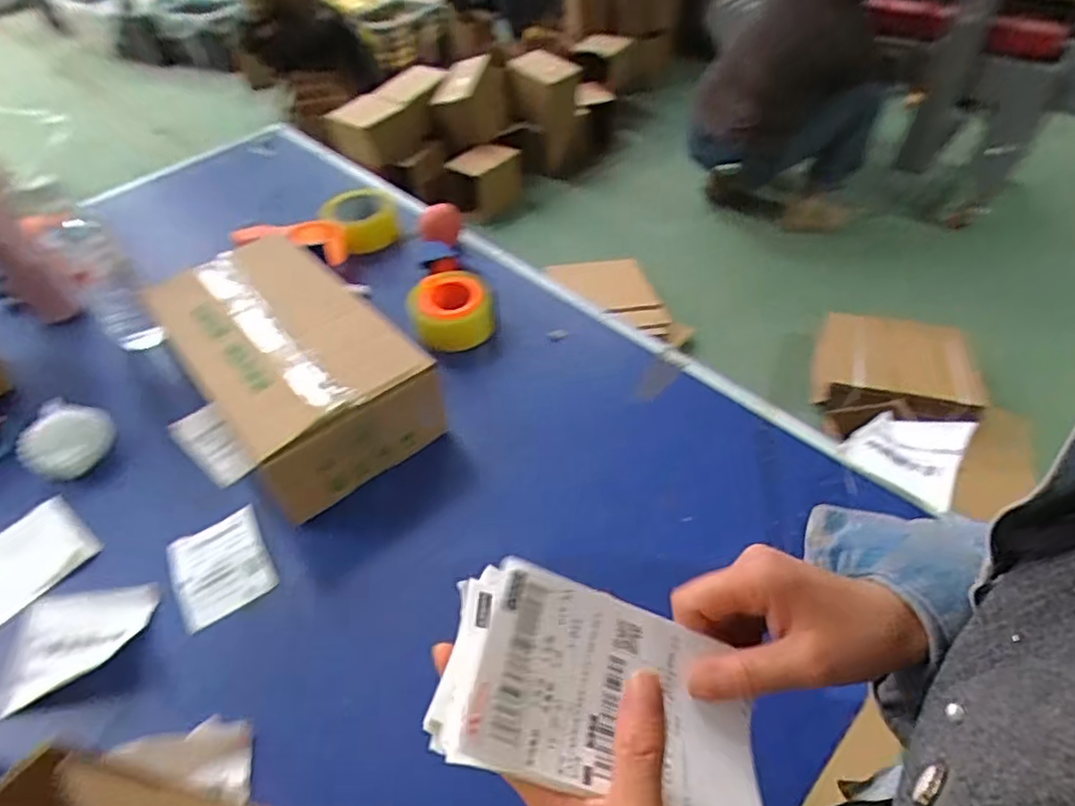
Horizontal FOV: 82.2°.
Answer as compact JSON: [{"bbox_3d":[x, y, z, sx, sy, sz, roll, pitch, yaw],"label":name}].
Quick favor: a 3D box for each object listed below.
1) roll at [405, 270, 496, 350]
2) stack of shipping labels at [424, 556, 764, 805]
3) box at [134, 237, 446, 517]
[{"bbox_3d":[-0.114,-0.125,0.809,0.104,0.056,0.104,-2,46,2],"label":"roll"},{"bbox_3d":[0.029,0.126,0.264,0.137,0.027,0.080,24,51,-9],"label":"stack of shipping labels"},{"bbox_3d":[-0.288,-0.045,0.710,0.187,0.110,0.352,-35,54,-26],"label":"box"}]

